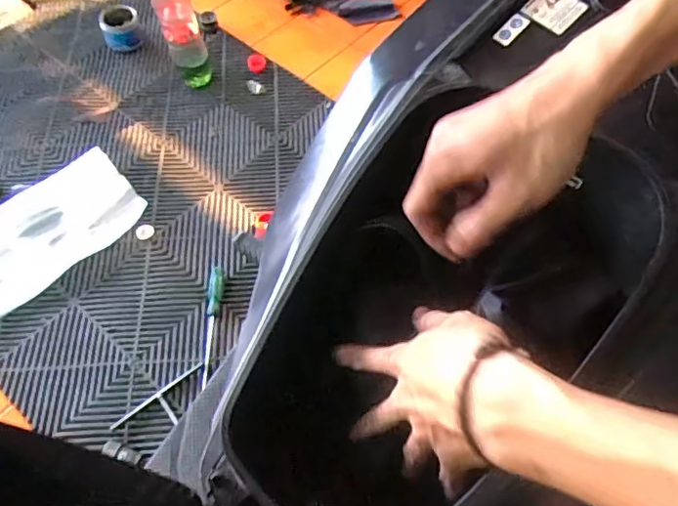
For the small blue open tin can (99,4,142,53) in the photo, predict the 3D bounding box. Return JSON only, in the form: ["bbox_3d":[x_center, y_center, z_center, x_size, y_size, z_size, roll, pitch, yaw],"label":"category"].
[{"bbox_3d":[-0.599,-0.620,1.500,0.104,0.084,0.098,0,60,-1],"label":"small blue open tin can"}]

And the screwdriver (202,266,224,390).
[{"bbox_3d":[-0.259,0.145,1.103,0.032,0.036,0.242,3,74,1],"label":"screwdriver"}]

